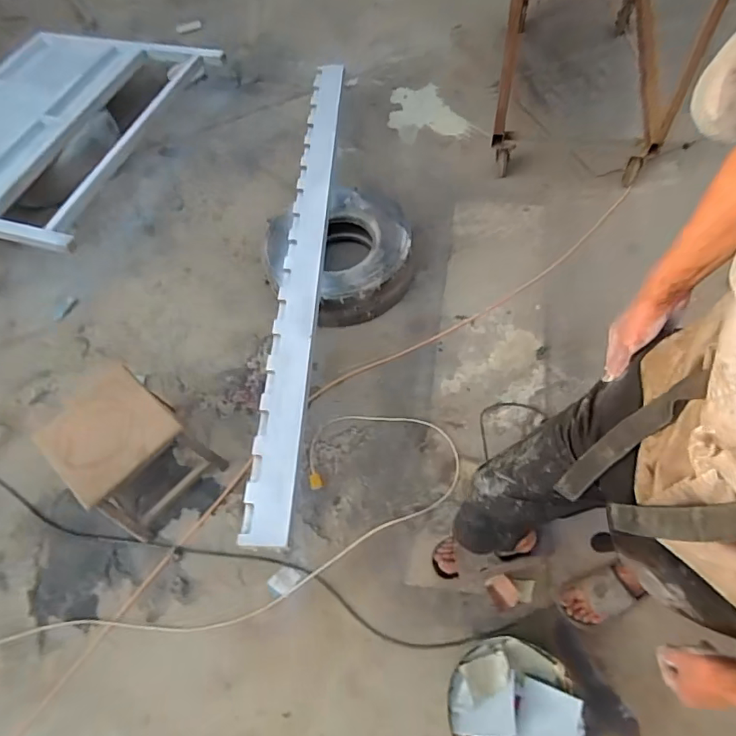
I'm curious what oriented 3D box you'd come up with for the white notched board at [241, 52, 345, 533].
[{"bbox_3d":[-0.205,-0.410,1.653,0.116,0.051,1.900,-1,58,6],"label":"white notched board"}]

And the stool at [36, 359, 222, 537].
[{"bbox_3d":[-0.631,0.218,1.362,0.297,0.322,0.310,-42,66,-18],"label":"stool"}]

